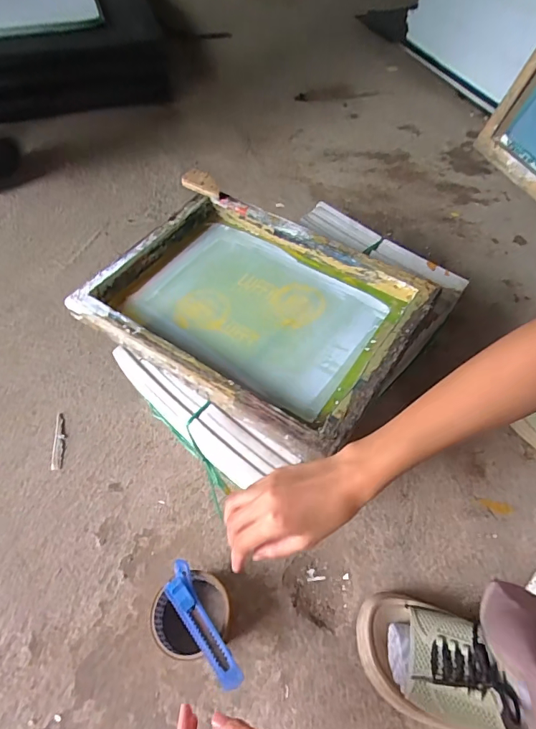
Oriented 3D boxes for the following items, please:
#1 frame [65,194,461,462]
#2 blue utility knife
[{"bbox_3d":[-0.002,-0.085,0.564,0.397,0.042,0.318,29,60,18],"label":"frame"},{"bbox_3d":[-0.070,0.271,0.446,0.031,0.009,0.131,-31,62,-20],"label":"blue utility knife"}]

